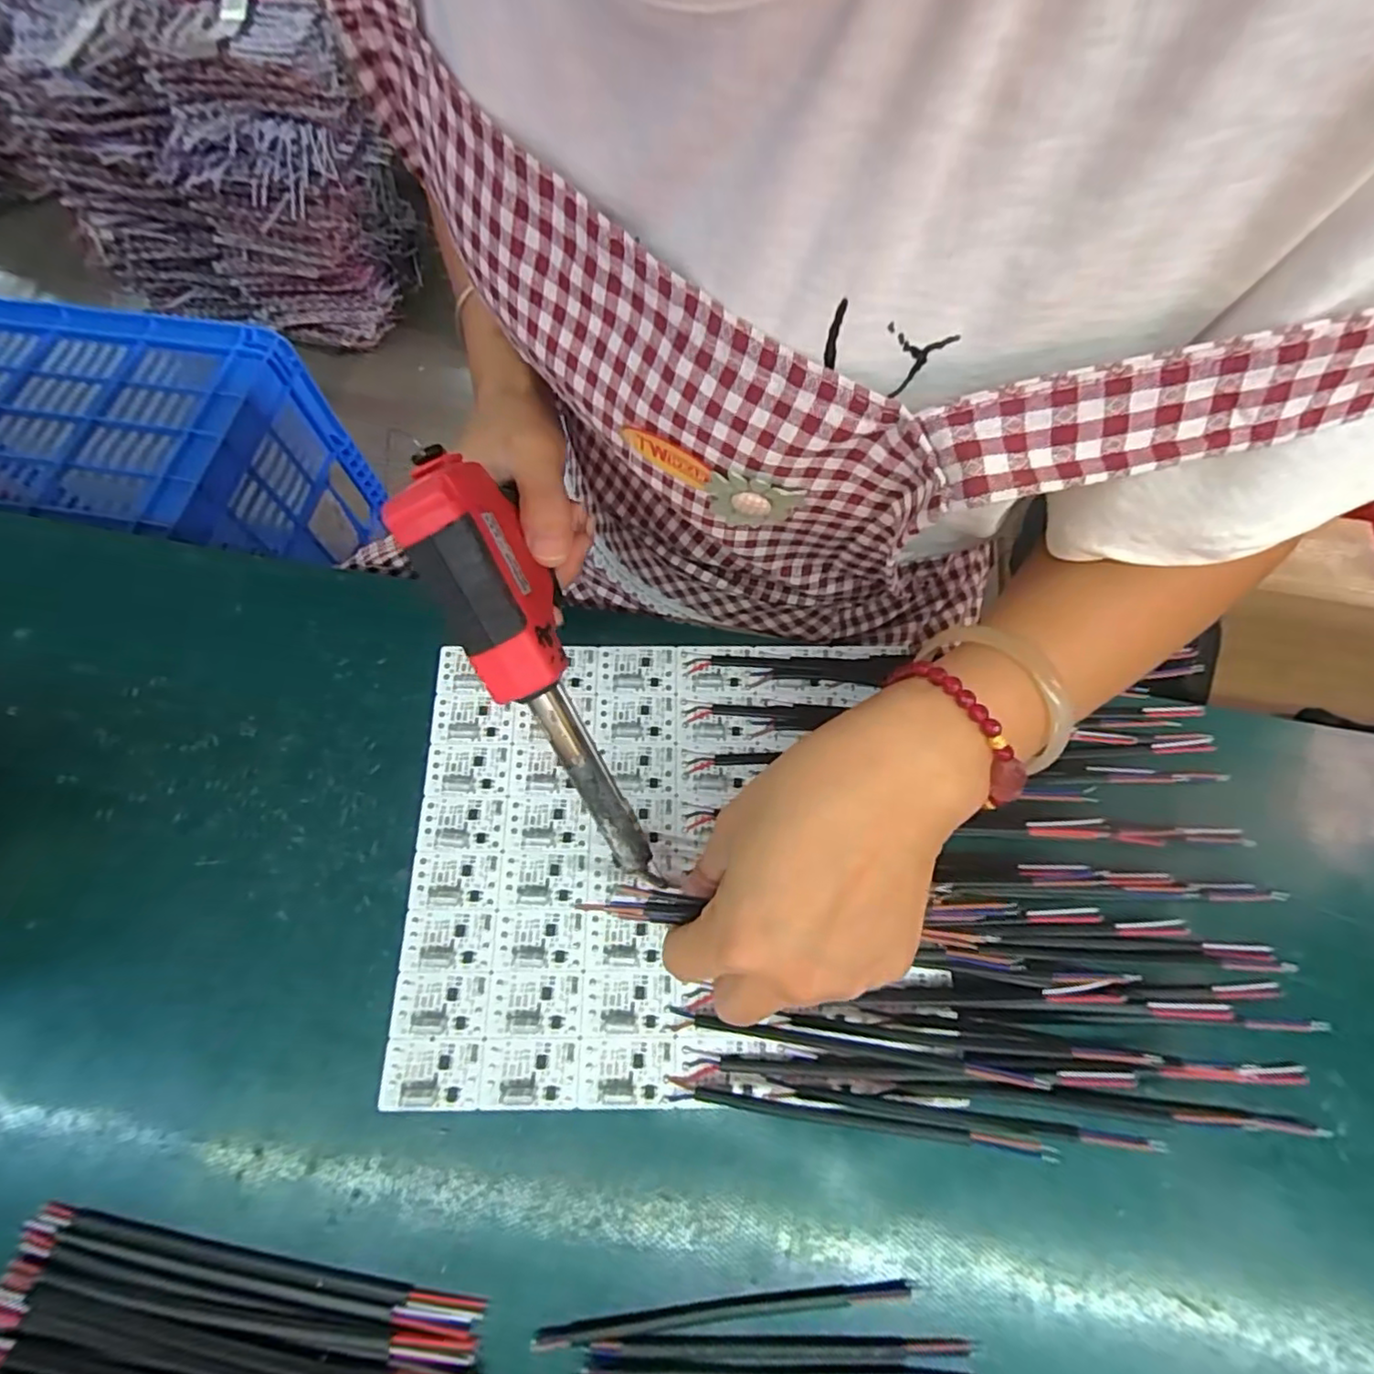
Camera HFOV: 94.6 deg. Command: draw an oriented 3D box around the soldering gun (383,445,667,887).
[{"bbox_3d":[-0.058,-0.003,0.247,0.040,0.033,0.179,-27,107,-10],"label":"soldering gun"}]

